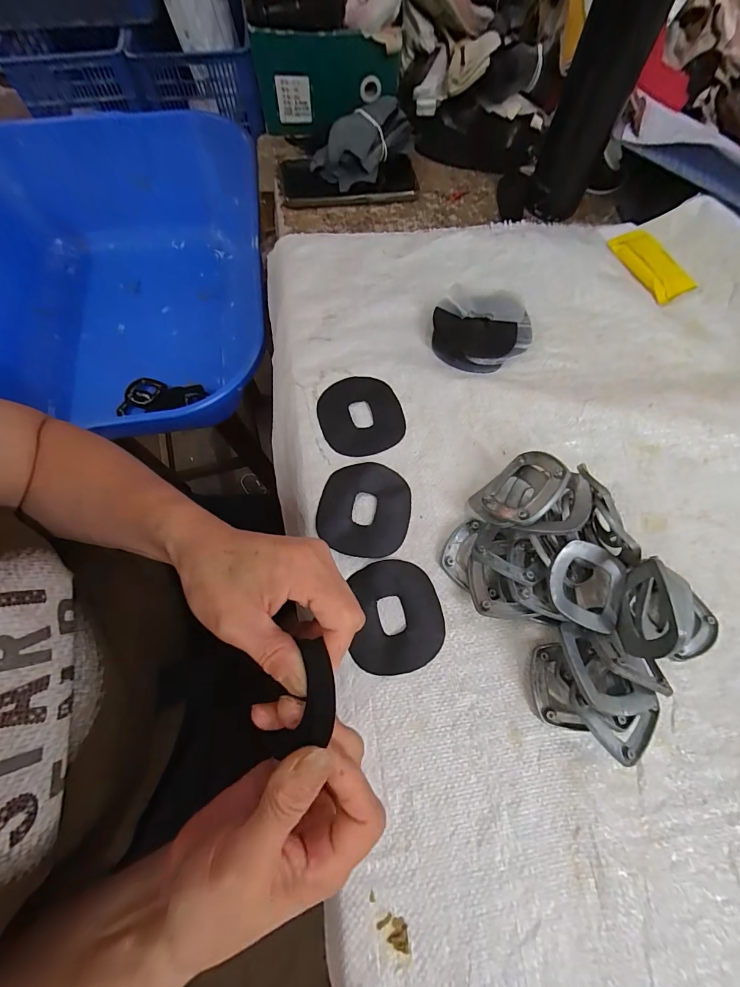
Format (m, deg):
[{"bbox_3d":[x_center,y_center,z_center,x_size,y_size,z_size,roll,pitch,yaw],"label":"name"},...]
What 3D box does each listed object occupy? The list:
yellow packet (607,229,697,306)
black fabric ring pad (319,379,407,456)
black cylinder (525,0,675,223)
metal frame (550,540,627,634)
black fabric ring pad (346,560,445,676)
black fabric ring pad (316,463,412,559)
[{"bbox_3d":[0.321,-0.262,0.447,0.049,0.009,0.101,-22,71,-10],"label":"yellow packet"},{"bbox_3d":[-0.008,-0.073,0.366,0.076,0.004,0.080,-19,70,-9],"label":"black fabric ring pad"},{"bbox_3d":[0.228,-0.408,0.387,0.065,0.220,0.072,20,69,6],"label":"black cylinder"},{"bbox_3d":[0.156,0.066,0.282,0.059,0.007,0.058,18,76,-10],"label":"metal frame"},{"bbox_3d":[0.019,0.093,0.302,0.071,0.006,0.080,-12,70,-7],"label":"black fabric ring pad"},{"bbox_3d":[-0.005,0.013,0.332,0.075,0.005,0.080,11,69,2],"label":"black fabric ring pad"}]

